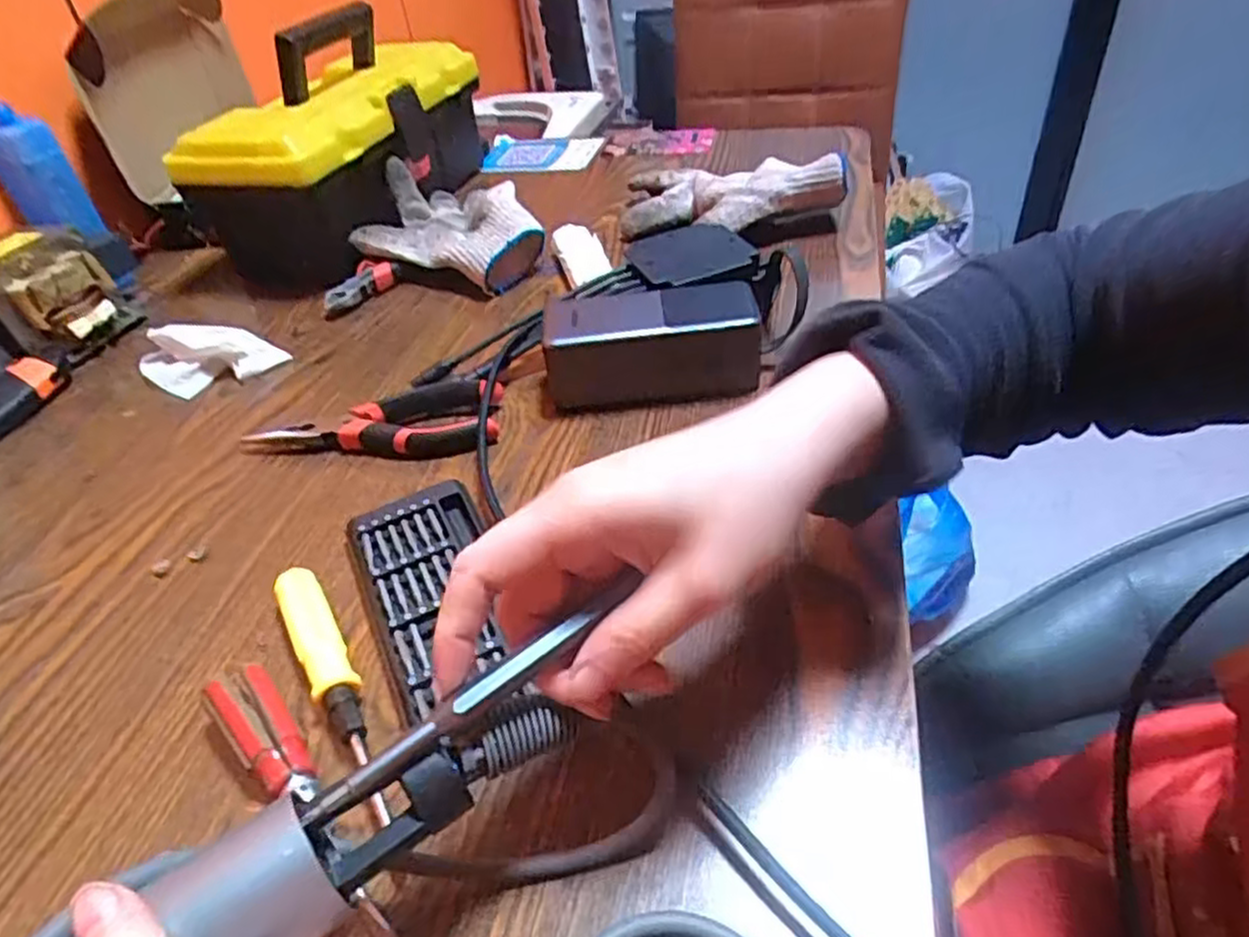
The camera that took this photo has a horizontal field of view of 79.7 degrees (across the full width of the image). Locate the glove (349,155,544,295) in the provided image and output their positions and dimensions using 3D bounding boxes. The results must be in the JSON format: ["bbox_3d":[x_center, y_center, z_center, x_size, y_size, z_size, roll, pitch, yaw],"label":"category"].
[{"bbox_3d":[-0.150,-0.195,0.616,0.127,0.057,0.159,-27,44,-22],"label":"glove"}]

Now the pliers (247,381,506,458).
[{"bbox_3d":[-0.155,-0.032,0.471,0.158,0.020,0.053,0,40,8],"label":"pliers"}]

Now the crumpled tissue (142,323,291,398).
[{"bbox_3d":[-0.309,-0.086,0.554,0.081,0.024,0.094,-34,47,-29],"label":"crumpled tissue"}]

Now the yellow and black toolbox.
[{"bbox_3d":[-0.246,-0.293,0.689,0.125,0.170,0.322,12,43,21],"label":"yellow and black toolbox"}]

